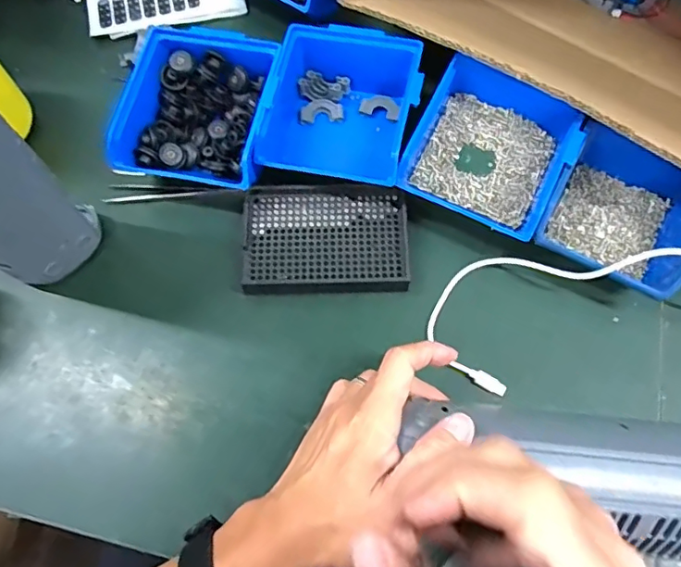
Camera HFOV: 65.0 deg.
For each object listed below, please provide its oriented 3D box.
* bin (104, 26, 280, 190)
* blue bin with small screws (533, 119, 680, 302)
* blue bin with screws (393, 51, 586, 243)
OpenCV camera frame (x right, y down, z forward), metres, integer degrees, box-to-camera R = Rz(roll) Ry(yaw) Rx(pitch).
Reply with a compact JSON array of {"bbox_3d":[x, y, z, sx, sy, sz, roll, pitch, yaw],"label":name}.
[{"bbox_3d":[-0.116,-0.148,0.461,0.117,0.059,0.141,11,70,4],"label":"bin"},{"bbox_3d":[0.224,-0.061,0.426,0.114,0.064,0.123,30,73,10],"label":"blue bin with small screws"},{"bbox_3d":[0.125,-0.110,0.443,0.119,0.054,0.131,27,72,10],"label":"blue bin with screws"}]

